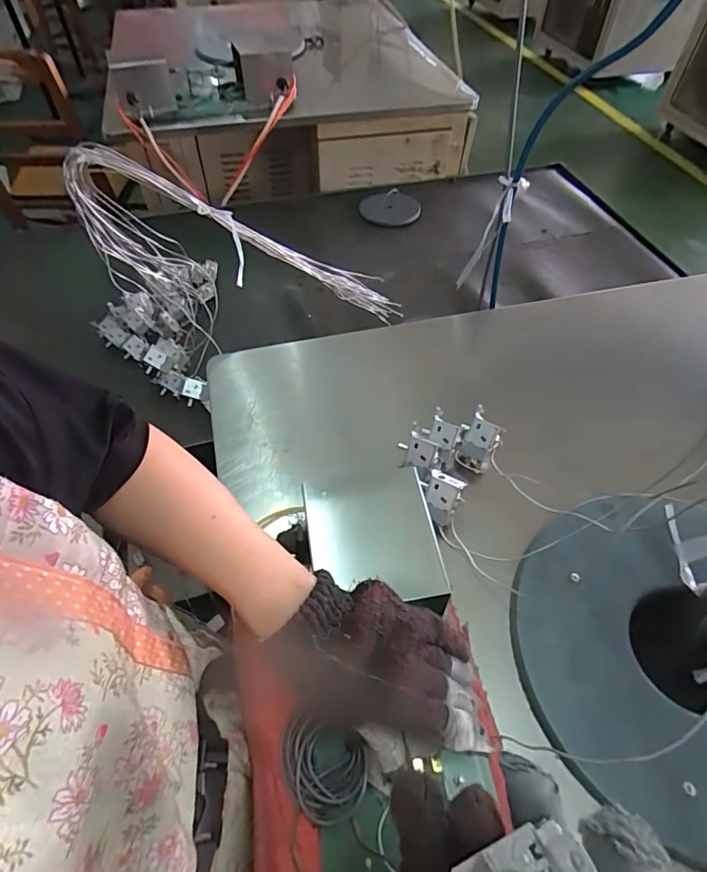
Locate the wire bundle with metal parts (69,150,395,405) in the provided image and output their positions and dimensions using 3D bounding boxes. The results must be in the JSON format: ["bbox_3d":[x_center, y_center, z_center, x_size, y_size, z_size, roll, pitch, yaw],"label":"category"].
[{"bbox_3d":[-0.210,-0.331,0.833,0.486,0.380,0.296,-31,60,-19],"label":"wire bundle with metal parts"}]

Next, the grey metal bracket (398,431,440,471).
[{"bbox_3d":[0.073,0.017,0.550,0.044,0.038,0.022,11,12,12],"label":"grey metal bracket"}]

